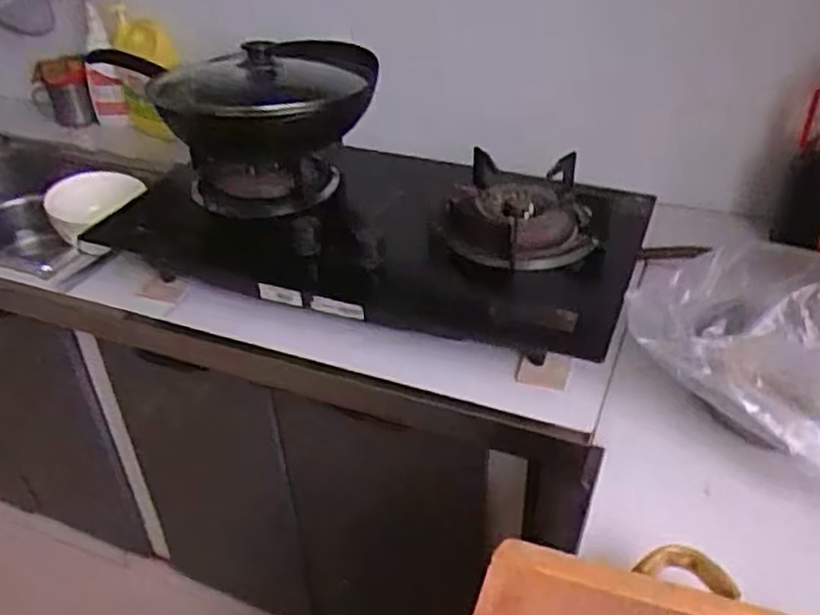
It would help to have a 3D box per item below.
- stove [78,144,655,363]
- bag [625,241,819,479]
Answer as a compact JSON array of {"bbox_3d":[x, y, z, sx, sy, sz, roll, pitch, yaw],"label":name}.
[{"bbox_3d":[-0.056,-0.127,1.088,0.737,0.101,0.371,15,39,21],"label":"stove"},{"bbox_3d":[0.410,0.051,0.777,0.218,0.089,0.355,-28,44,-32],"label":"bag"}]

